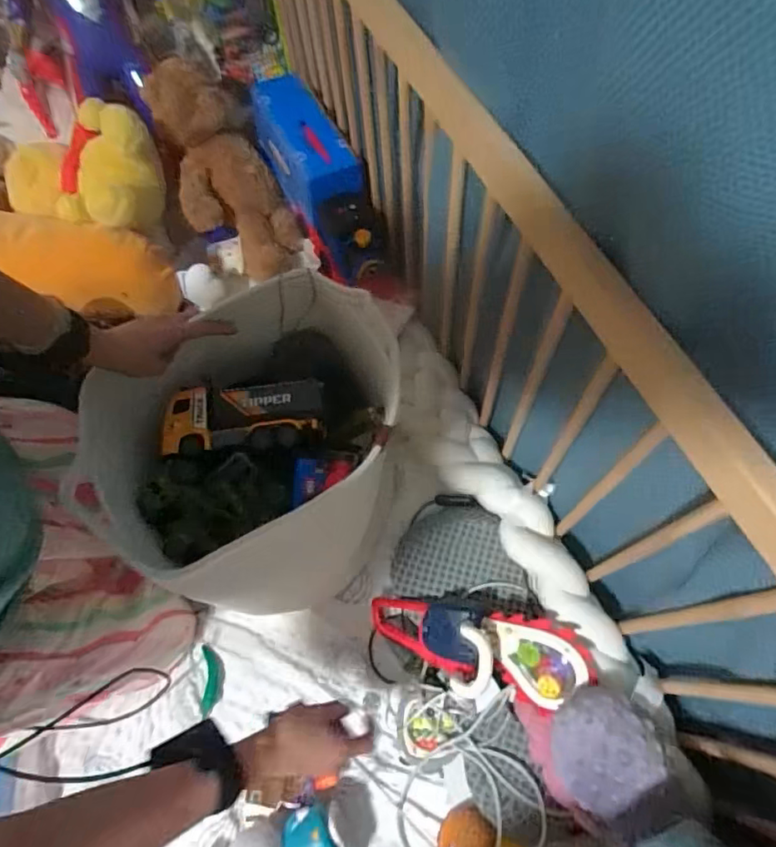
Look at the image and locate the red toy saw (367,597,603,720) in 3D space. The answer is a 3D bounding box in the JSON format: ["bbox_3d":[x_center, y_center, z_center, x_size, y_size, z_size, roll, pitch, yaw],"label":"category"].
[{"bbox_3d":[0.105,0.291,0.695,0.296,0.082,0.106,4,64,26],"label":"red toy saw"}]

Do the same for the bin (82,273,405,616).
[{"bbox_3d":[-0.160,0.045,0.696,0.365,0.253,0.335,-10,65,-2],"label":"bin"}]

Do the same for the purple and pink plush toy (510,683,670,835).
[{"bbox_3d":[0.224,0.357,0.590,0.115,0.115,0.124,-15,65,-4],"label":"purple and pink plush toy"}]

